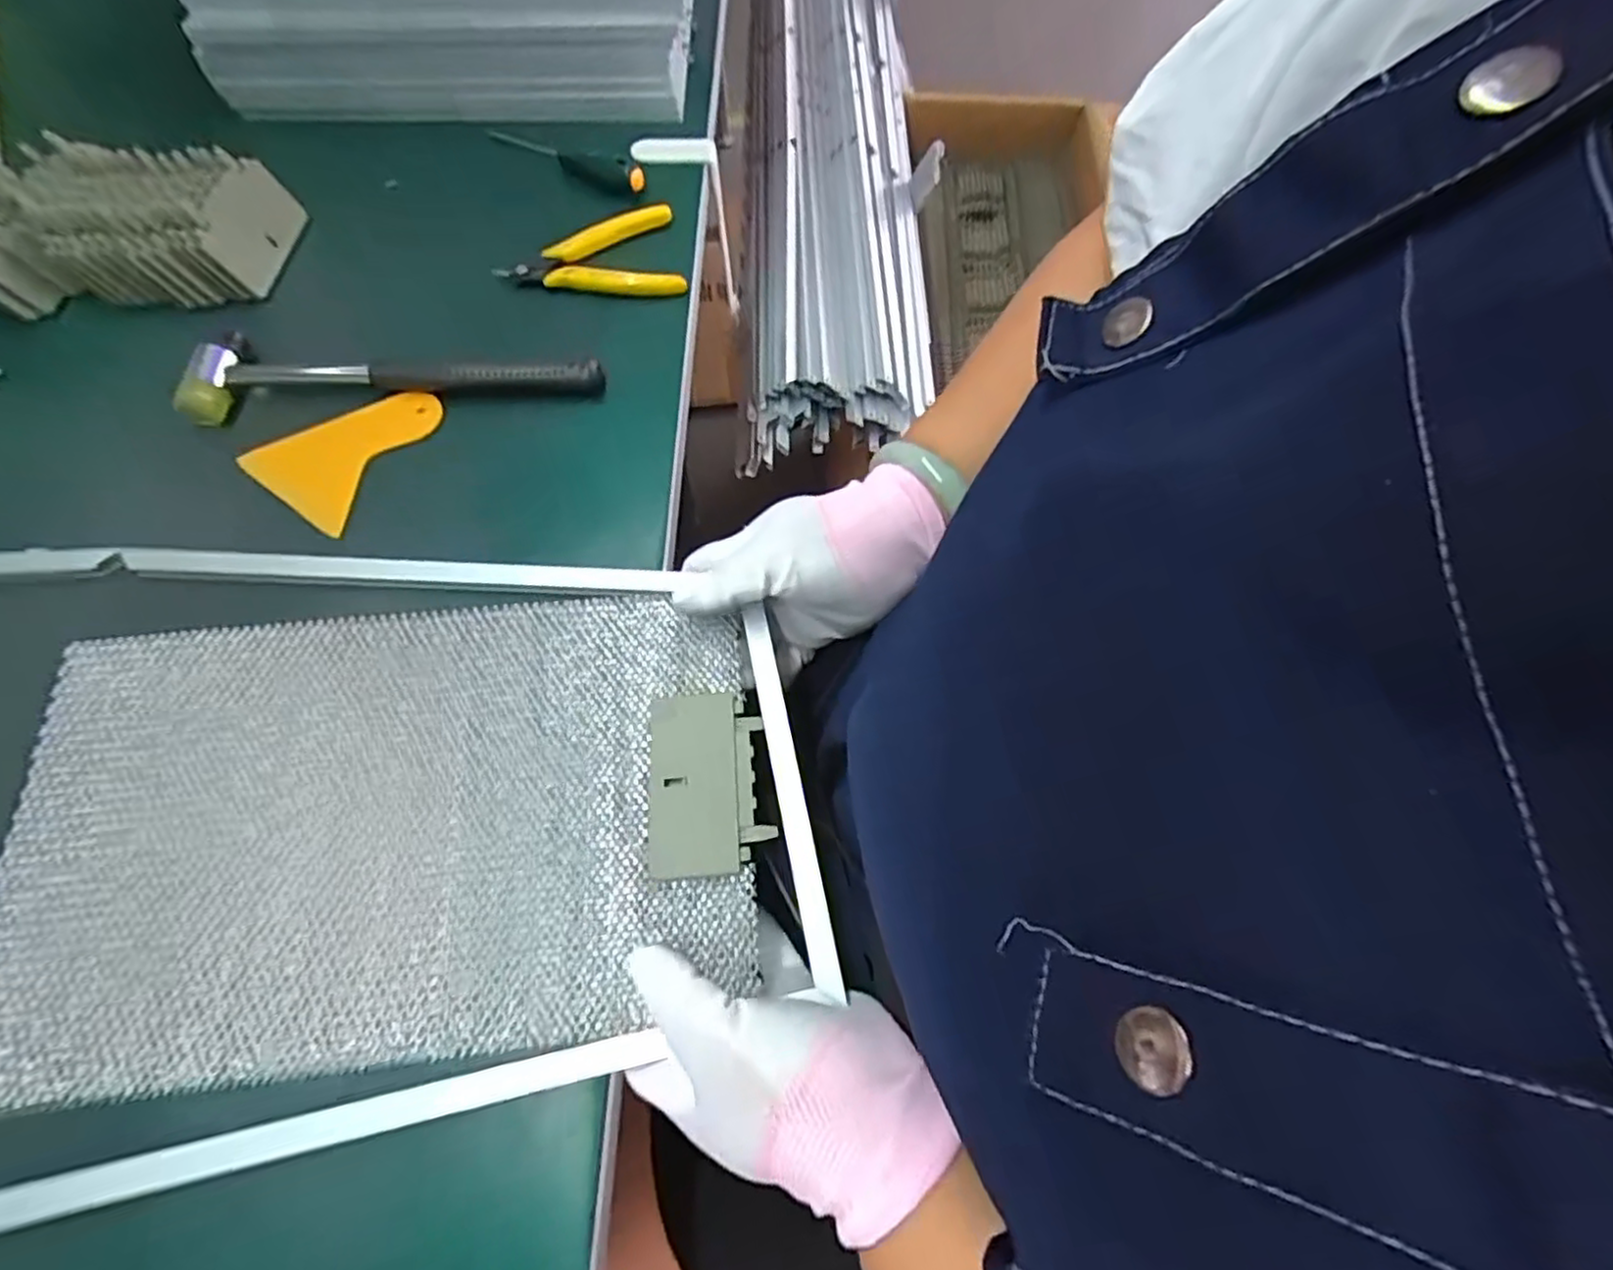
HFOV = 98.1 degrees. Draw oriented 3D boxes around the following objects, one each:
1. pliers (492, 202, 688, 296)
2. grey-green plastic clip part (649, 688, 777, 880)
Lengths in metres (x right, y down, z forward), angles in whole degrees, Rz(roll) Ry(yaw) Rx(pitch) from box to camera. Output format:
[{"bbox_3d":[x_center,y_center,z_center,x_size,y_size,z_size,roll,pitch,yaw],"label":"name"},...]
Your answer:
[{"bbox_3d":[-0.145,-0.253,0.468,0.116,0.013,0.073,-11,66,-6],"label":"pliers"},{"bbox_3d":[-0.047,0.068,0.329,0.054,0.004,0.084,-7,65,-4],"label":"grey-green plastic clip part"}]

